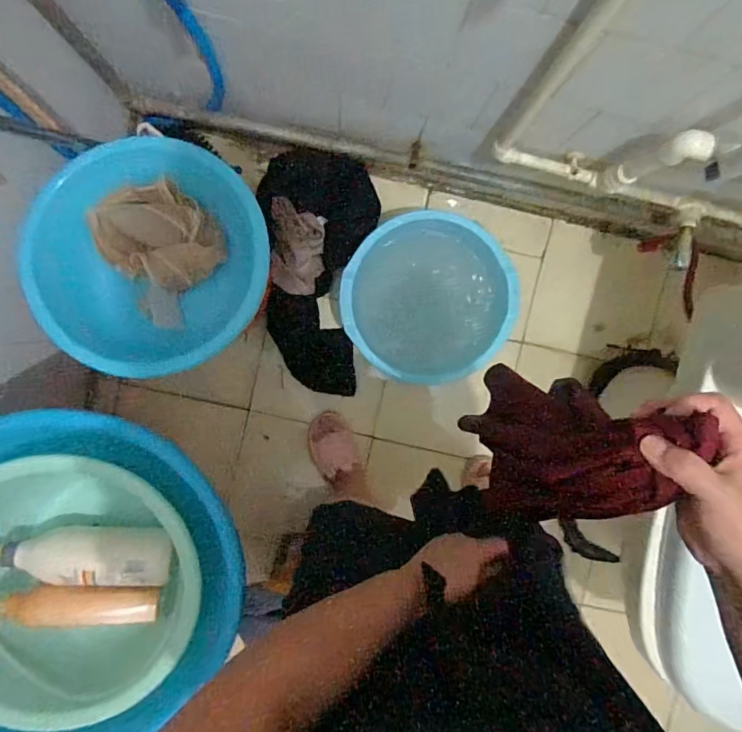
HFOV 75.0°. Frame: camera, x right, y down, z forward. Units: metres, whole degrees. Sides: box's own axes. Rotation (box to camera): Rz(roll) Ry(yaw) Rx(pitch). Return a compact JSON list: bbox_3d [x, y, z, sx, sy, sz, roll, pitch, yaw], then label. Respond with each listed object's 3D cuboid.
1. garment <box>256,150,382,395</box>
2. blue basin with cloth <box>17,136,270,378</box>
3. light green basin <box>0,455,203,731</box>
[{"bbox_3d":[-0.120,-0.192,1.052,0.227,0.137,0.499,9,94,-3],"label":"garment"},{"bbox_3d":[-0.329,-0.169,0.724,0.322,0.100,0.345,0,94,-2],"label":"blue basin with cloth"},{"bbox_3d":[-0.410,0.317,0.676,0.332,0.114,0.329,0,94,-2],"label":"light green basin"}]

